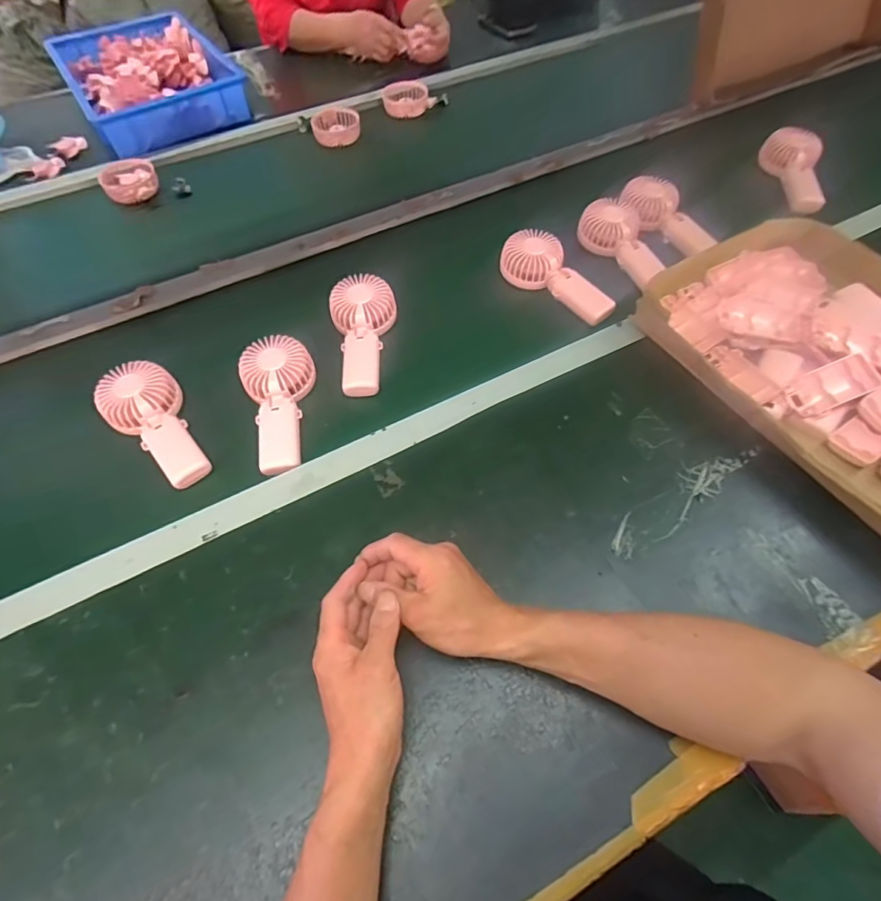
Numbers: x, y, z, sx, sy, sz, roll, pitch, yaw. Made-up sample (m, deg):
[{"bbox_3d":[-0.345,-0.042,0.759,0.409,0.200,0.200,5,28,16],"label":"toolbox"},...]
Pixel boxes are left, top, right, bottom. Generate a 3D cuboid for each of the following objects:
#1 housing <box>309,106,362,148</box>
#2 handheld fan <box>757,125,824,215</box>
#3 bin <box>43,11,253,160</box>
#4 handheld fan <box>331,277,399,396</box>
[{"bbox_3d":[-0.200,-0.622,0.960,0.090,0.032,0.093,-13,58,-6],"label":"housing"},{"bbox_3d":[0.580,-0.454,0.818,0.035,0.078,0.153,-18,82,-9],"label":"handheld fan"},{"bbox_3d":[-0.605,-0.771,1.042,0.293,0.072,0.462,-30,61,-16],"label":"bin"},{"bbox_3d":[-0.101,-0.149,0.655,0.084,0.029,0.174,-3,70,0],"label":"handheld fan"}]

